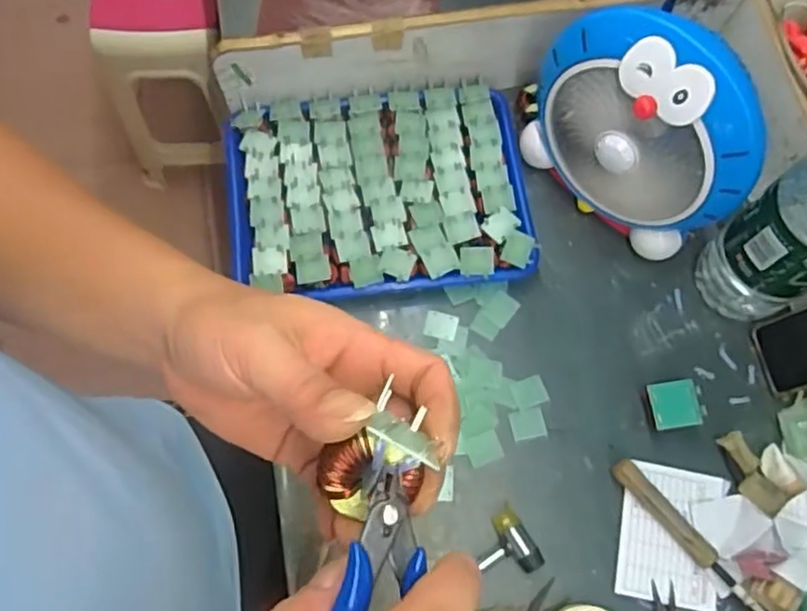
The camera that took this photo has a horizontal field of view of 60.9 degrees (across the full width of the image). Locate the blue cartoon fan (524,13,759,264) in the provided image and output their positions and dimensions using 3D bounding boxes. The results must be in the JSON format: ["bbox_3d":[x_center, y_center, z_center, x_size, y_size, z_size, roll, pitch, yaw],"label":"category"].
[{"bbox_3d":[0.235,-0.172,0.685,0.222,0.217,0.094,42,75,12],"label":"blue cartoon fan"}]

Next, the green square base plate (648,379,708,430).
[{"bbox_3d":[0.273,0.100,0.690,0.050,0.010,0.048,-6,70,-3],"label":"green square base plate"}]

